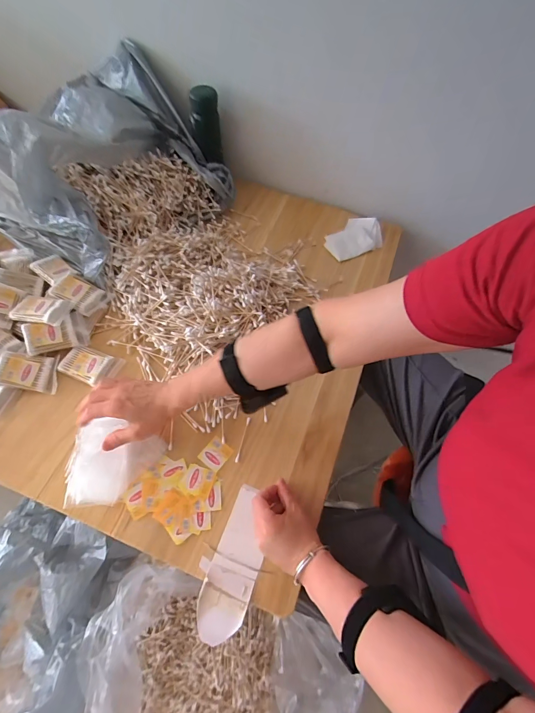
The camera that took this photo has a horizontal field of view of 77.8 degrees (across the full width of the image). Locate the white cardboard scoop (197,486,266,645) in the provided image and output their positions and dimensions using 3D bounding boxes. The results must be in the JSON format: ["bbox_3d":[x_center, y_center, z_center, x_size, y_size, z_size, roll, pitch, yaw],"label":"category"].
[{"bbox_3d":[-0.043,0.264,0.433,0.068,0.009,0.171,19,62,8],"label":"white cardboard scoop"}]

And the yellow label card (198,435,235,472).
[{"bbox_3d":[-0.077,0.144,0.493,0.037,0.004,0.040,34,65,16],"label":"yellow label card"}]

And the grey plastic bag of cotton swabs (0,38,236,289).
[{"bbox_3d":[-0.303,-0.333,0.604,0.315,0.199,0.370,41,67,19],"label":"grey plastic bag of cotton swabs"}]

